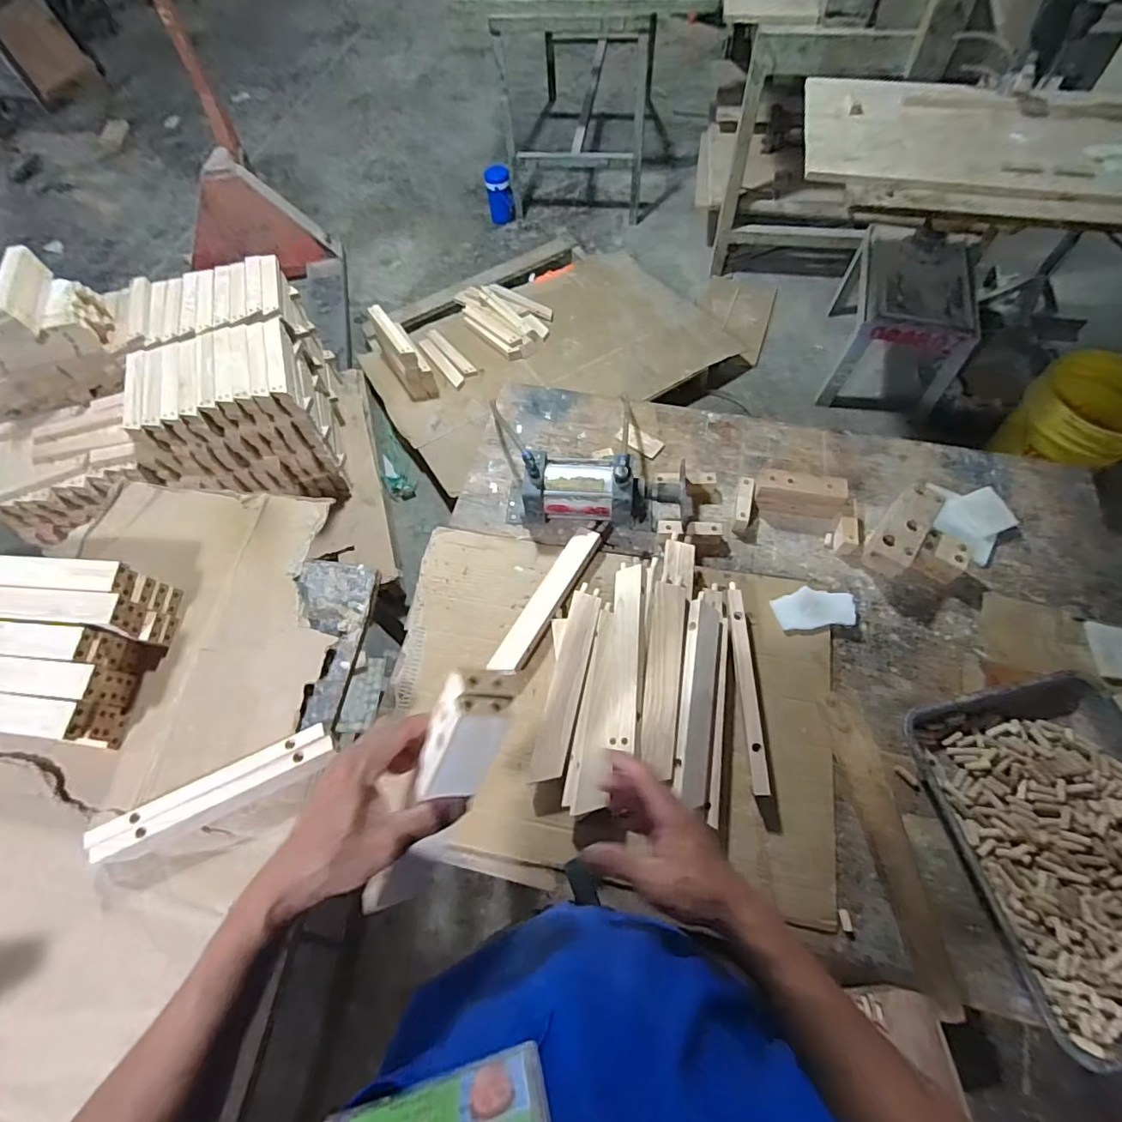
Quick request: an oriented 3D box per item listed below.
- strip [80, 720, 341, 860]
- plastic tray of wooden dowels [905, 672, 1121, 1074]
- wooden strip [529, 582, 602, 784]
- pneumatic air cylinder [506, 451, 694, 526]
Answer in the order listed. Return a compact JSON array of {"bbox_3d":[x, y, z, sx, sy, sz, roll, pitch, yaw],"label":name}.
[{"bbox_3d":[-0.436,0.291,0.674,0.299,0.022,0.048,-23,64,-8],"label":"strip"},{"bbox_3d":[0.634,0.355,0.678,0.279,0.078,0.382,-11,63,-2],"label":"plastic tray of wooden dowels"},{"bbox_3d":[0.012,0.170,0.793,0.048,0.016,0.290,6,63,17],"label":"wooden strip"},{"bbox_3d":[0.063,-0.125,0.925,0.320,0.119,0.106,3,60,4],"label":"pneumatic air cylinder"}]

